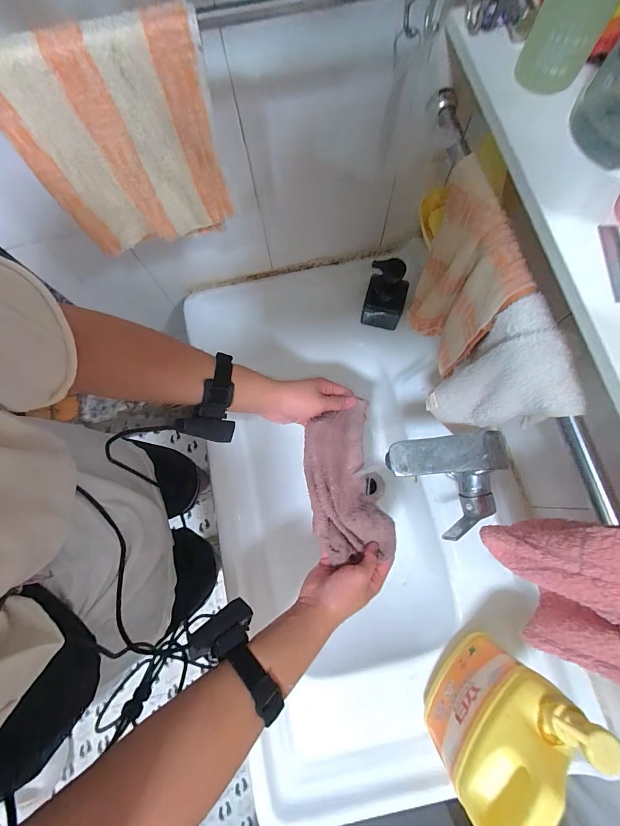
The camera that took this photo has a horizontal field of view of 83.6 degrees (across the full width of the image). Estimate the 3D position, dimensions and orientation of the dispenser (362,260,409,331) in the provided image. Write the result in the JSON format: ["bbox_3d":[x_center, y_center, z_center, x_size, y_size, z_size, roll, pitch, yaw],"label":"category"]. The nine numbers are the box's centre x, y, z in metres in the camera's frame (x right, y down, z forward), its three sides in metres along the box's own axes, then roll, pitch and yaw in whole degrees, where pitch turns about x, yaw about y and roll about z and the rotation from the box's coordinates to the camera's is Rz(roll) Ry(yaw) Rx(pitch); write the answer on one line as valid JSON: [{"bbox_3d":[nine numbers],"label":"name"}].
[{"bbox_3d":[0.130,-0.200,0.591,0.069,0.134,0.051,15,75,3],"label":"dispenser"}]

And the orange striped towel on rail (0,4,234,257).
[{"bbox_3d":[-0.169,-0.238,0.329,0.167,0.184,0.023,-10,75,-4],"label":"orange striped towel on rail"}]

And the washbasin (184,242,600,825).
[{"bbox_3d":[0.058,0.138,0.611,0.408,0.152,0.798,-11,75,-4],"label":"washbasin"}]

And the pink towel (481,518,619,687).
[{"bbox_3d":[0.224,0.154,0.295,0.045,0.145,0.121,-16,75,-5],"label":"pink towel"}]

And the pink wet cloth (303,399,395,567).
[{"bbox_3d":[0.048,0.095,0.487,0.102,0.038,0.198,-8,77,-3],"label":"pink wet cloth"}]

